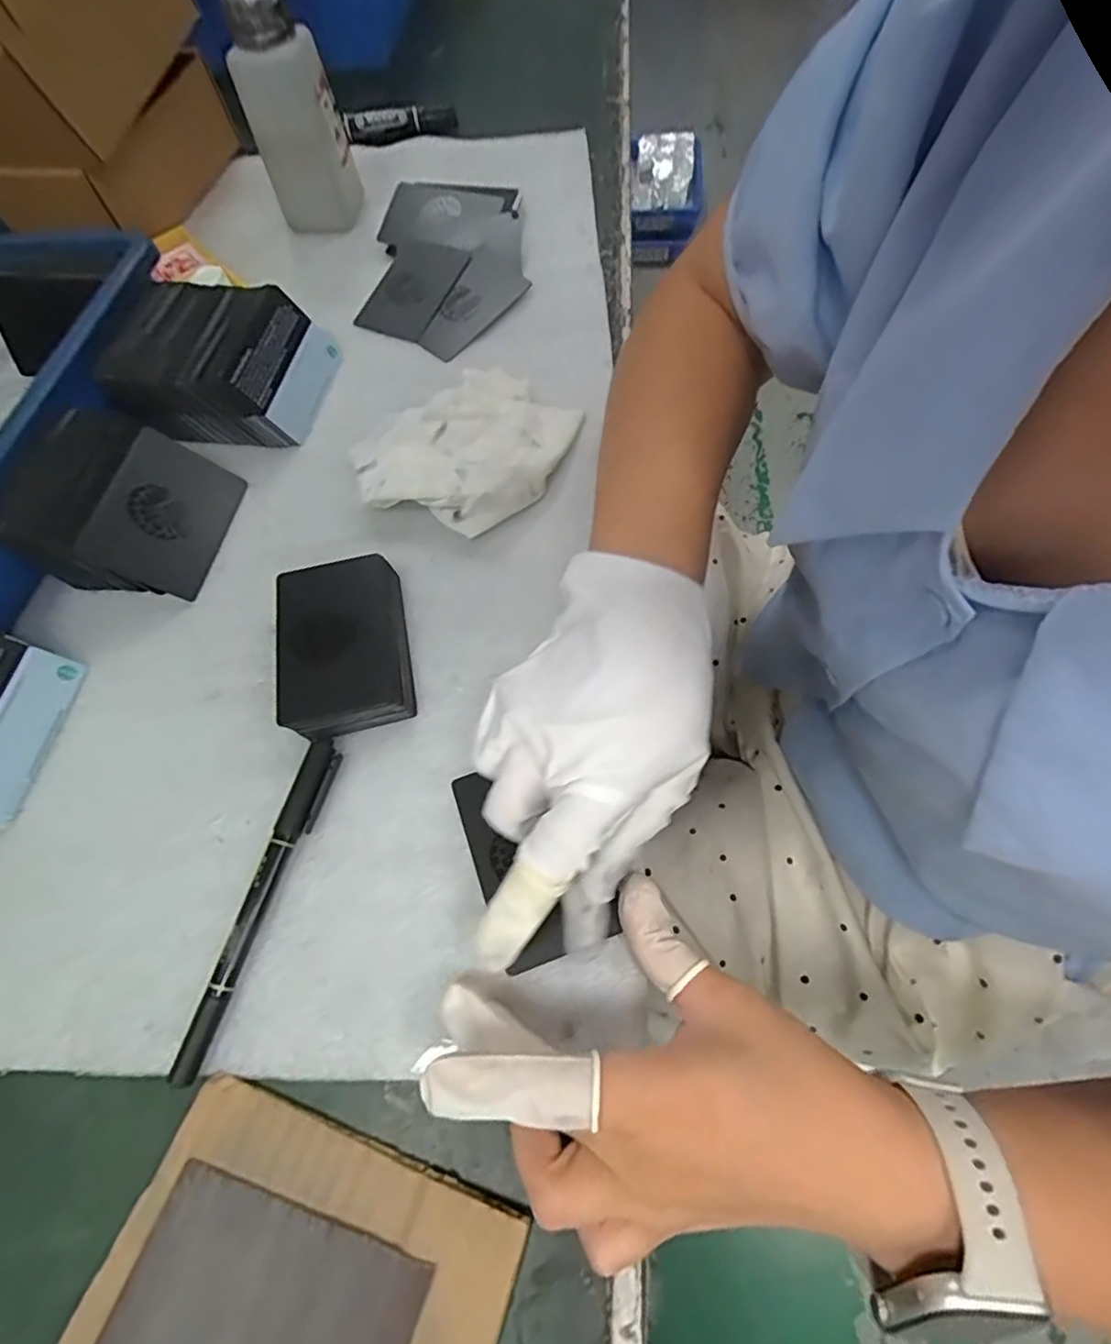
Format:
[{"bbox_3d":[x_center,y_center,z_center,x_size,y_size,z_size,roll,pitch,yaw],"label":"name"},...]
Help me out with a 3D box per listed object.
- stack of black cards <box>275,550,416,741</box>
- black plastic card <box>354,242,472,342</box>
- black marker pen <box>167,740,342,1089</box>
[{"bbox_3d":[-0.104,-0.014,0.303,0.061,0.020,0.090,-12,63,-3],"label":"stack of black cards"},{"bbox_3d":[-0.102,-0.272,0.431,0.054,0.007,0.079,25,81,11],"label":"black plastic card"},{"bbox_3d":[-0.124,0.094,0.257,0.015,0.011,0.135,13,64,10],"label":"black marker pen"}]

